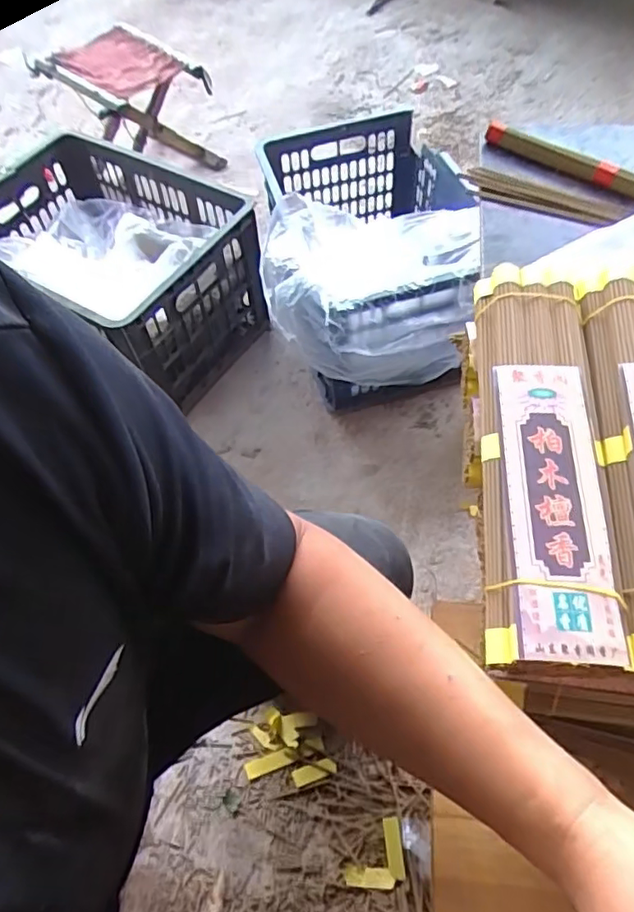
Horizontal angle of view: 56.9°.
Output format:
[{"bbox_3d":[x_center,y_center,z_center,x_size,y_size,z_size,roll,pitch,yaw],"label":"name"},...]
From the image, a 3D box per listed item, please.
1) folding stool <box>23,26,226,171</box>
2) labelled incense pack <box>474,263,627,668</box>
[{"bbox_3d":[-0.471,-0.912,1.570,0.393,0.297,0.272,30,66,21],"label":"folding stool"},{"bbox_3d":[0.158,-0.011,0.418,0.083,0.041,0.315,4,59,7],"label":"labelled incense pack"}]

